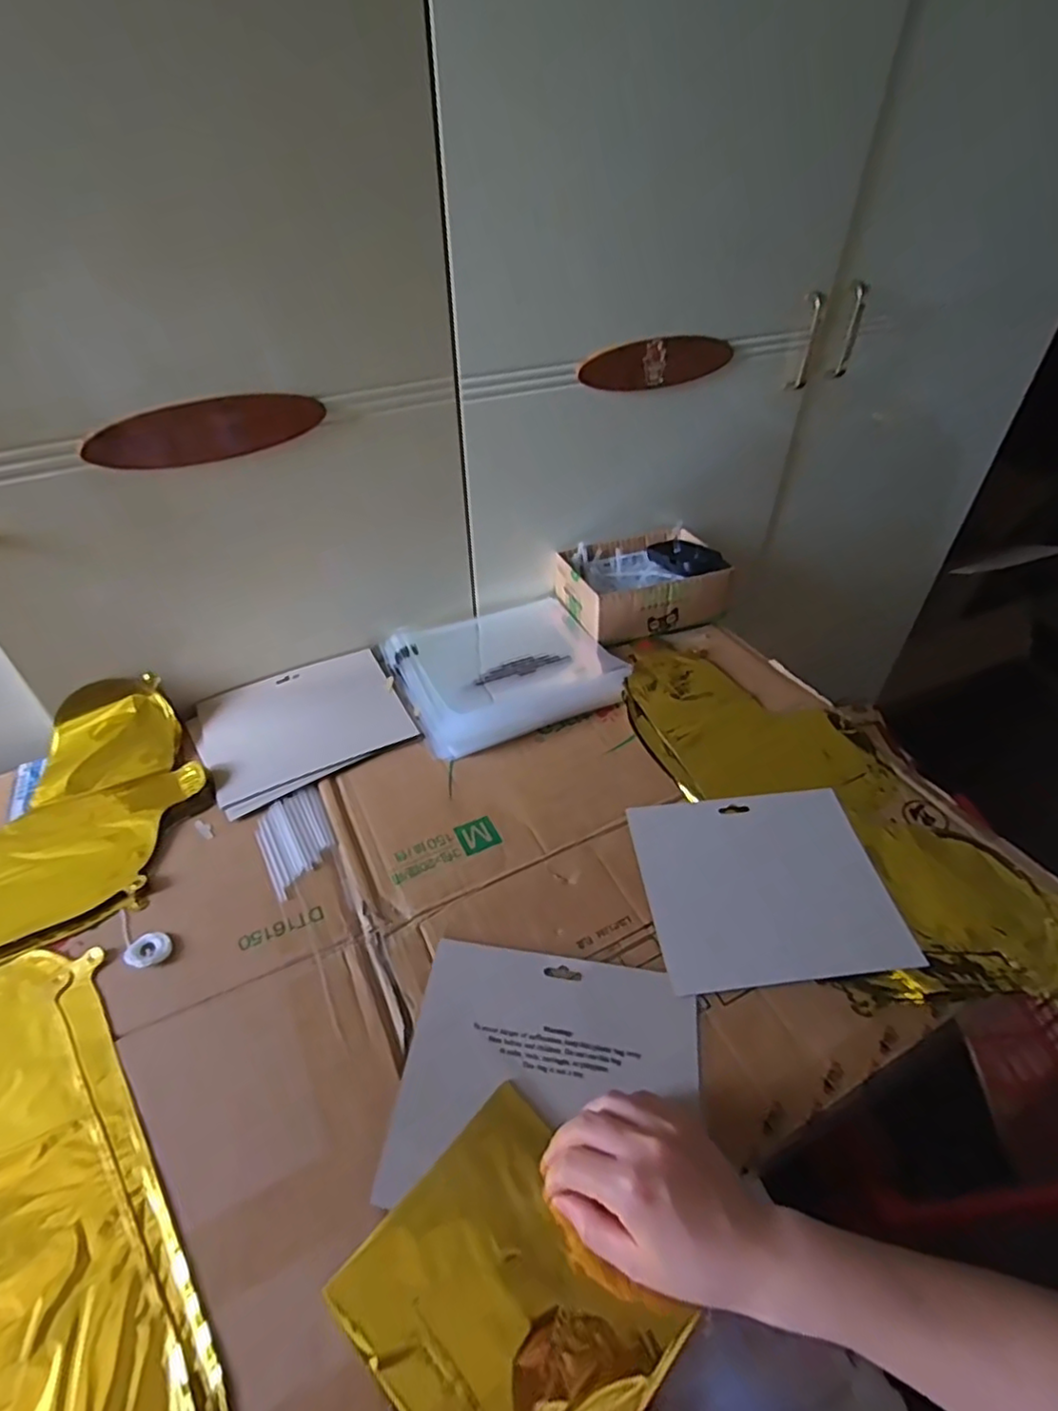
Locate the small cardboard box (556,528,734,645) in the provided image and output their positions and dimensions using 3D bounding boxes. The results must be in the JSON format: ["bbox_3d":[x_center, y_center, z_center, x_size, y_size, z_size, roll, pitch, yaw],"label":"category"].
[{"bbox_3d":[0.139,-0.154,0.790,0.187,0.076,0.137,-14,45,-15],"label":"small cardboard box"}]

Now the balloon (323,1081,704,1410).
[{"bbox_3d":[-0.007,0.319,0.342,0.149,0.011,0.133,37,56,25],"label":"balloon"}]

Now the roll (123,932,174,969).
[{"bbox_3d":[-0.285,0.183,0.476,0.029,0.005,0.026,-28,50,-28],"label":"roll"}]

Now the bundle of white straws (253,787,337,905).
[{"bbox_3d":[-0.206,0.116,0.563,0.061,0.004,0.101,-23,48,-23],"label":"bundle of white straws"}]

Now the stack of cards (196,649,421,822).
[{"bbox_3d":[-0.232,0.014,0.655,0.195,0.005,0.170,-23,48,-23],"label":"stack of cards"}]

